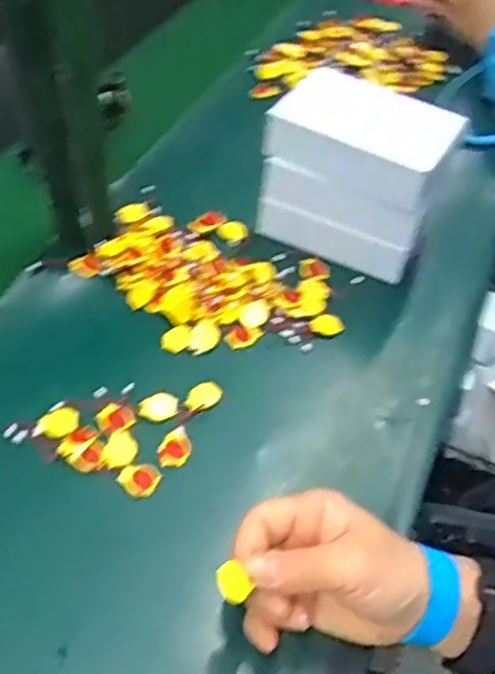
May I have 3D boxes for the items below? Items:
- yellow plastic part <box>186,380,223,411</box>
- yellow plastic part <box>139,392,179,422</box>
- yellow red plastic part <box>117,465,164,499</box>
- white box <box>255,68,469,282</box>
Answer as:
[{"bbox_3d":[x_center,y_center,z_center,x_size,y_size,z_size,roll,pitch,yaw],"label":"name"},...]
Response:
[{"bbox_3d":[-0.032,0.044,0.505,0.028,0.004,0.021,-29,57,-26],"label":"yellow plastic part"},{"bbox_3d":[-0.064,0.050,0.499,0.027,0.004,0.022,2,49,-3],"label":"yellow plastic part"},{"bbox_3d":[-0.072,0.095,0.461,0.025,0.004,0.025,2,49,-3],"label":"yellow red plastic part"},{"bbox_3d":[0.097,-0.140,0.597,0.136,0.122,0.099,27,53,18],"label":"white box"}]

